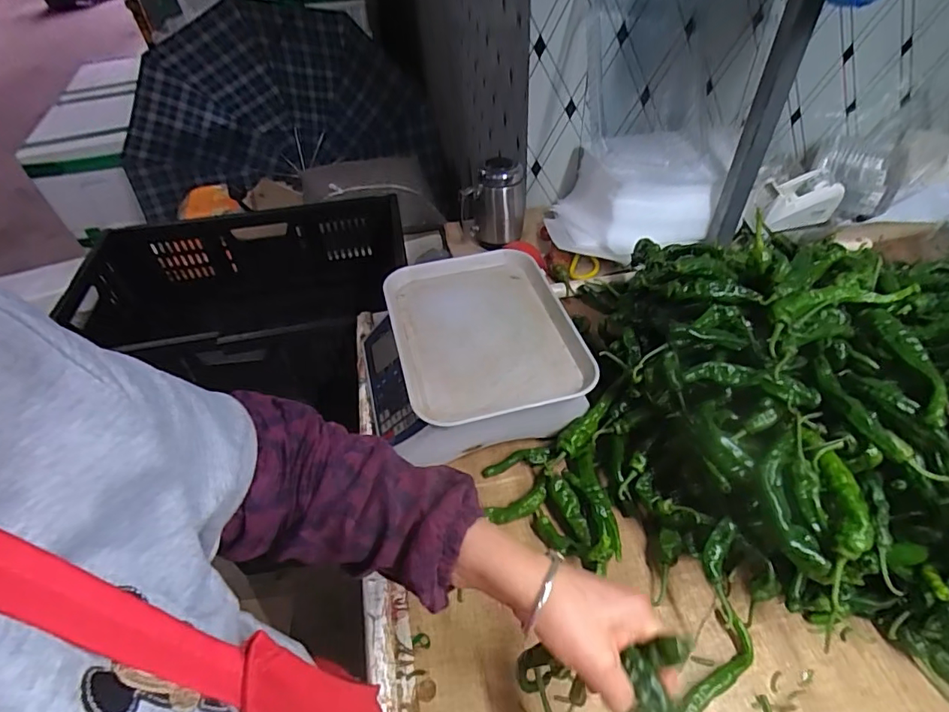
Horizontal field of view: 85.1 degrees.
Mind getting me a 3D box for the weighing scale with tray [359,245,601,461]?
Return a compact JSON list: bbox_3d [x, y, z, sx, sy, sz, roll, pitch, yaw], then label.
[{"bbox_3d":[-0.011,-0.012,0.665,0.255,0.091,0.283,-12,47,-7],"label":"weighing scale with tray"}]

